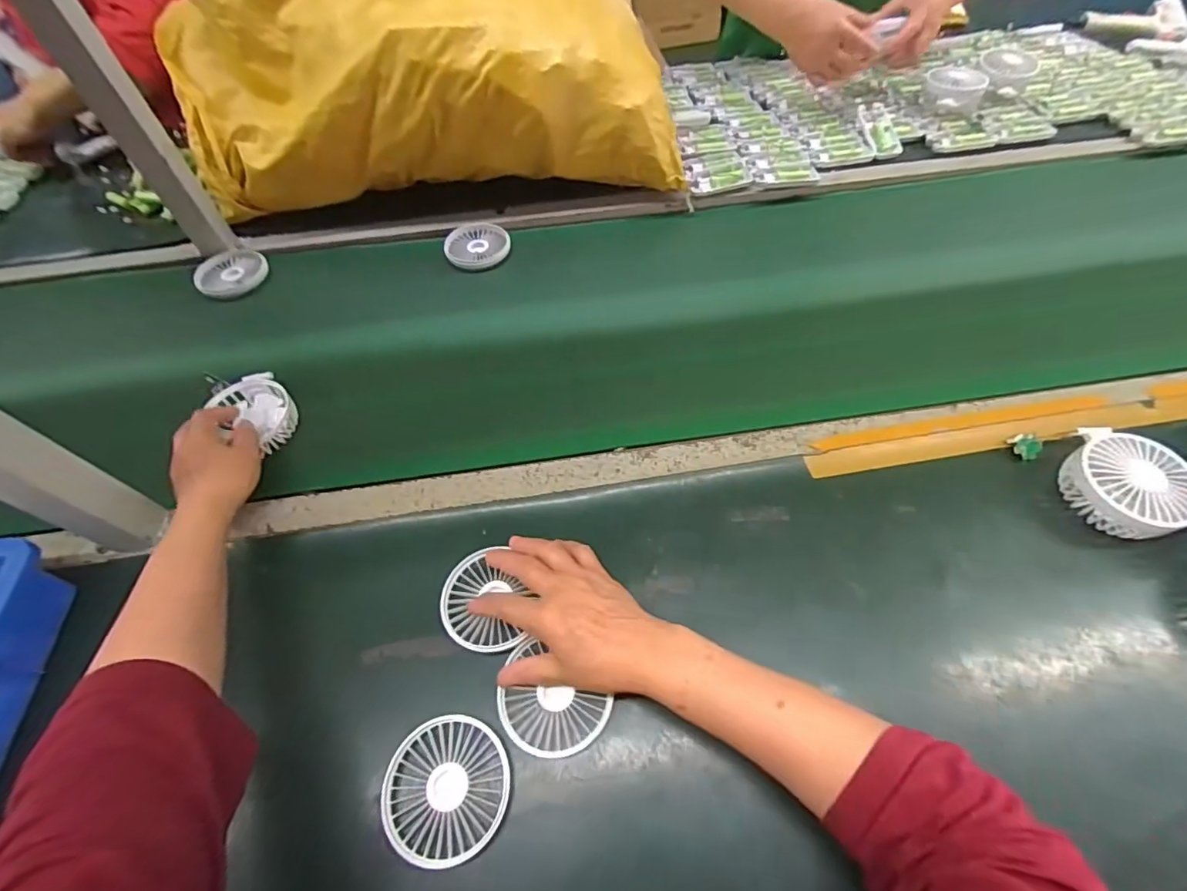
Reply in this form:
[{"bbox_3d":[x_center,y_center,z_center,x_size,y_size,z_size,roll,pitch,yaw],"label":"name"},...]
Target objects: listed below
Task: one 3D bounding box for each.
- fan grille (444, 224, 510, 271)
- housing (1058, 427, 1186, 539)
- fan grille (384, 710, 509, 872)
[{"bbox_3d":[-0.161,-0.280,0.720,0.086,0.010,0.076,-6,81,-13],"label":"fan grille"},{"bbox_3d":[0.466,0.034,0.451,0.090,0.041,0.086,36,65,24],"label":"housing"},{"bbox_3d":[-0.106,0.247,0.374,0.087,0.011,0.088,-2,56,3],"label":"fan grille"}]

